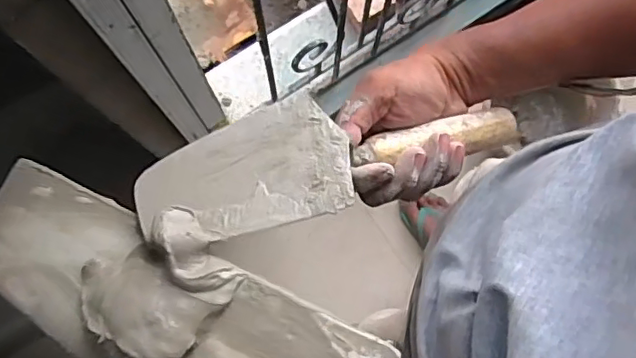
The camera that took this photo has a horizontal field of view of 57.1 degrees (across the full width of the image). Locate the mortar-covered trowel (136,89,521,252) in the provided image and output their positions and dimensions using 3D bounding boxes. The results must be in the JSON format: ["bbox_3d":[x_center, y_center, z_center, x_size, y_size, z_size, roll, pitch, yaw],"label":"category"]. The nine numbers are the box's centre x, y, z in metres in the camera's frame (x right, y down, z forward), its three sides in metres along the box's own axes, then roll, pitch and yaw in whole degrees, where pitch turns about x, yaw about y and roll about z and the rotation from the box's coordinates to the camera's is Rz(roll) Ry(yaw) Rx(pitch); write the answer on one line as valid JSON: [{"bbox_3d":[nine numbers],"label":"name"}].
[{"bbox_3d":[0.021,-0.023,0.402,0.282,0.040,0.082,-14,79,-21],"label":"mortar-covered trowel"}]

